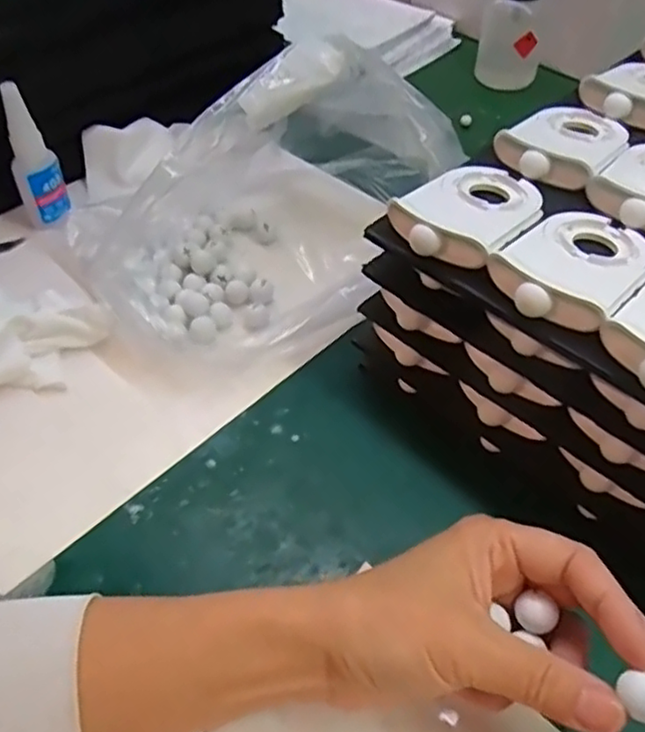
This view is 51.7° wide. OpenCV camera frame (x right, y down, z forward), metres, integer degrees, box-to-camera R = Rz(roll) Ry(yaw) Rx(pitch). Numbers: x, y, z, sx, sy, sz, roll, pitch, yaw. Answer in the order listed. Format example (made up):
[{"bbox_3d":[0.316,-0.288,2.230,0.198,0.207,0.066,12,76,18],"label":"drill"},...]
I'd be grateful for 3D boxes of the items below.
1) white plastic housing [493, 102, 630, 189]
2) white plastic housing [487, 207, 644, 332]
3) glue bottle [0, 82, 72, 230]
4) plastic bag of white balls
[{"bbox_3d":[0.143,-0.134,0.381,0.058,0.015,0.093,30,55,23],"label":"white plastic housing"},{"bbox_3d":[0.121,-0.051,0.312,0.058,0.012,0.092,35,57,27],"label":"white plastic housing"},{"bbox_3d":[-0.202,-0.144,0.463,0.031,0.098,0.024,-18,51,-15],"label":"glue bottle"},{"bbox_3d":[-0.023,-0.128,0.447,0.154,0.129,0.270,29,55,23],"label":"plastic bag of white balls"}]

